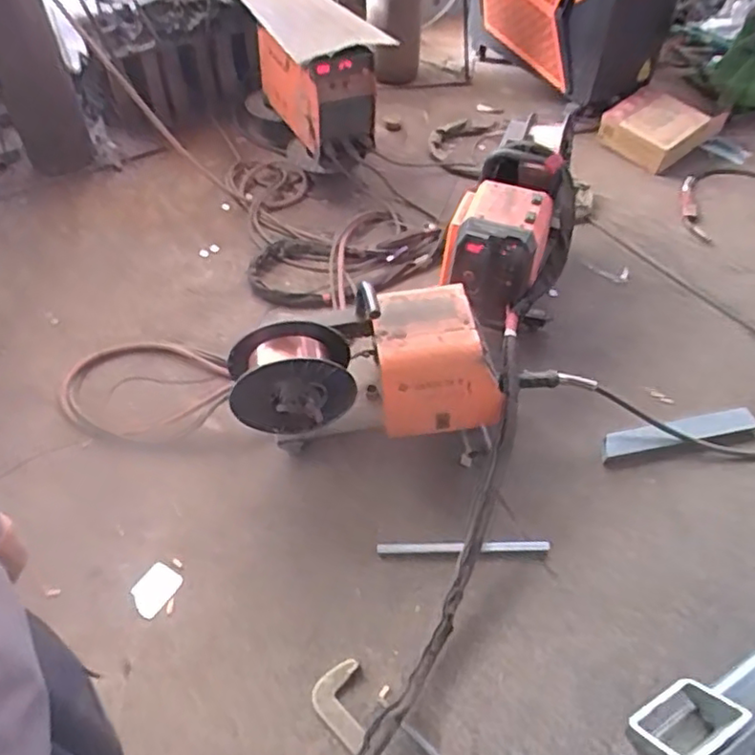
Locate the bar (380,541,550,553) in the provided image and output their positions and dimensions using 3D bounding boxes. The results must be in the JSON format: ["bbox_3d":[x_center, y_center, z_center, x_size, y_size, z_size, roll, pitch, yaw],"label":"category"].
[{"bbox_3d":[0.192,0.373,1.456,0.380,0.016,0.025,-1,50,-2],"label":"bar"}]

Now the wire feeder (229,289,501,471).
[{"bbox_3d":[-0.021,-0.015,1.518,0.589,0.299,0.304,-3,51,-4],"label":"wire feeder"}]

